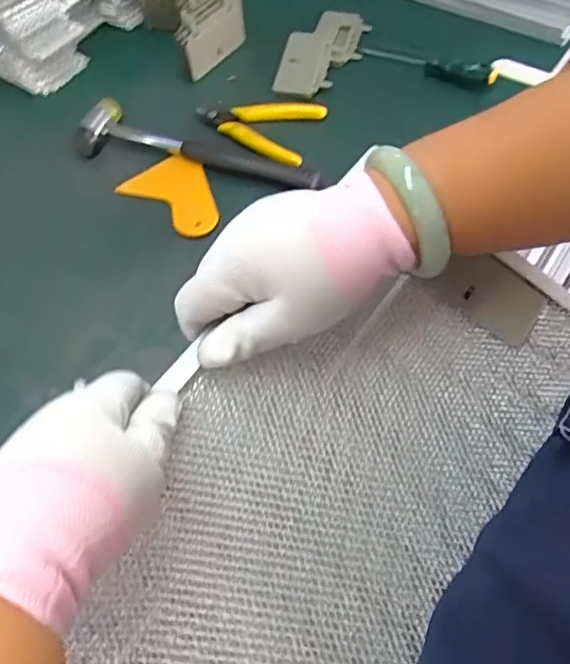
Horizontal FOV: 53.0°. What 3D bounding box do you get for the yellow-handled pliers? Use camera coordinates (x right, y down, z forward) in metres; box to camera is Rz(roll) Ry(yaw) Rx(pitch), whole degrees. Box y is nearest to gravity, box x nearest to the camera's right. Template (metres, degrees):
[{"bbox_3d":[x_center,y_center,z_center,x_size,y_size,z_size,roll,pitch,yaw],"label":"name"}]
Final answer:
[{"bbox_3d":[-0.029,-0.204,0.554,0.119,0.010,0.079,16,61,11],"label":"yellow-handled pliers"}]

